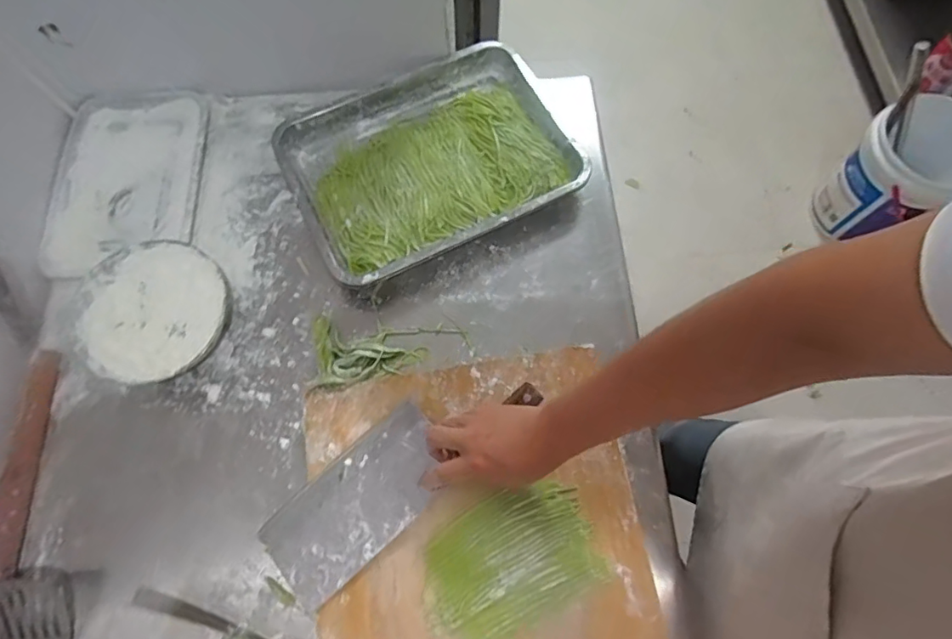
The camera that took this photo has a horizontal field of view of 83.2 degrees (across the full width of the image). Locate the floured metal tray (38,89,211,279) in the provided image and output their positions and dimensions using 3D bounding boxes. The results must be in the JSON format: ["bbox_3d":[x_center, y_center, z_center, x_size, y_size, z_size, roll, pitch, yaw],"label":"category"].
[{"bbox_3d":[-0.511,-0.207,0.785,0.210,0.017,0.298,-3,71,-1],"label":"floured metal tray"}]

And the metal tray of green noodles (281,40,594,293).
[{"bbox_3d":[-0.066,-0.225,0.775,0.382,0.052,0.288,-27,73,-9],"label":"metal tray of green noodles"}]

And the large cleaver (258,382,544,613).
[{"bbox_3d":[-0.089,0.166,0.615,0.334,0.023,0.107,-42,76,-10],"label":"large cleaver"}]

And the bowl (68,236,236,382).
[{"bbox_3d":[-0.405,-0.006,0.684,0.160,0.068,0.175,0,71,0],"label":"bowl"}]

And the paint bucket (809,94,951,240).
[{"bbox_3d":[1.135,-0.388,1.446,0.240,0.371,0.261,0,71,0],"label":"paint bucket"}]

